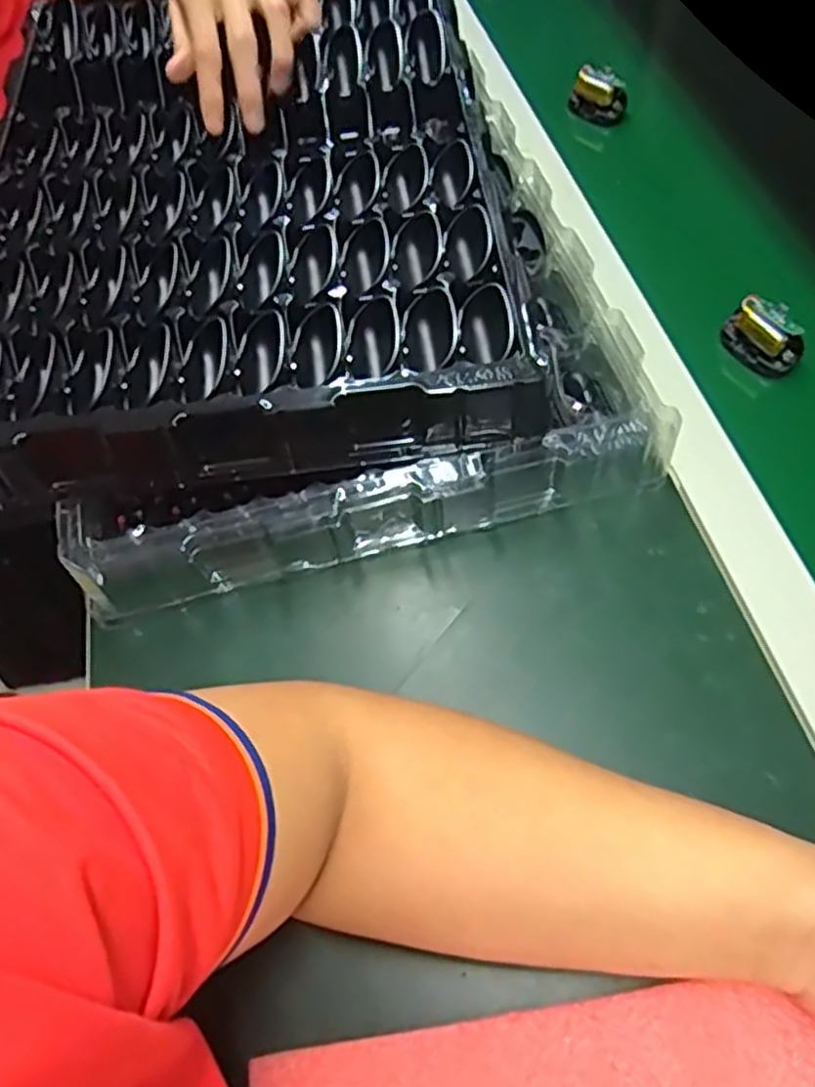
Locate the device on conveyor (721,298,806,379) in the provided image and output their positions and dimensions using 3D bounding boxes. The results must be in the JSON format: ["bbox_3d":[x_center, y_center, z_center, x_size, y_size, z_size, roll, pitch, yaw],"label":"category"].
[{"bbox_3d":[0.232,-0.133,0.482,0.023,0.032,0.051,-28,60,-12],"label":"device on conveyor"}]

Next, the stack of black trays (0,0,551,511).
[{"bbox_3d":[-0.111,-0.228,0.509,0.337,0.070,0.465,-7,58,0],"label":"stack of black trays"}]

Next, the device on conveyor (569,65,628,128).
[{"bbox_3d":[0.163,-0.381,0.638,0.045,0.035,0.025,37,67,24],"label":"device on conveyor"}]

